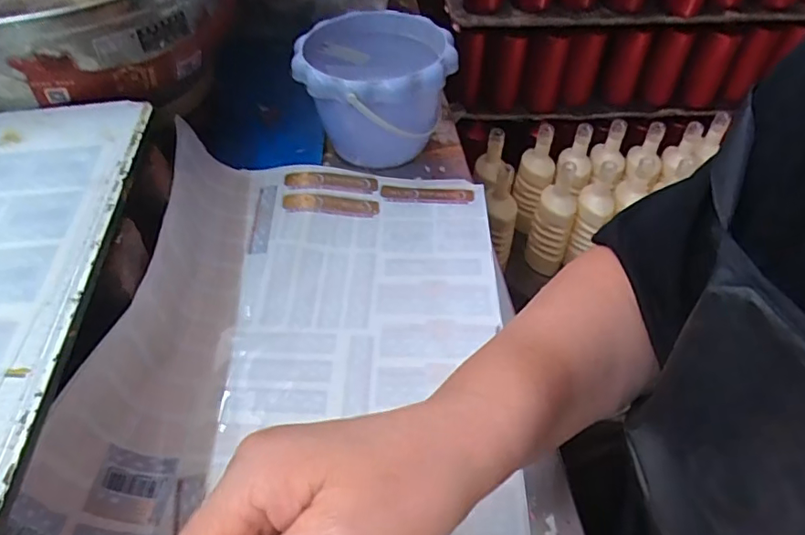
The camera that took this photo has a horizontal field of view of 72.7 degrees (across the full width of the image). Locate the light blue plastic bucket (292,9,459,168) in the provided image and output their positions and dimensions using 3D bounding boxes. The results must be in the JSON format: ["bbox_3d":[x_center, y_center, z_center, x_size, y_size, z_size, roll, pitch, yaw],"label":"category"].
[{"bbox_3d":[-0.029,-0.182,0.574,0.147,0.115,0.155,0,49,0],"label":"light blue plastic bucket"}]

